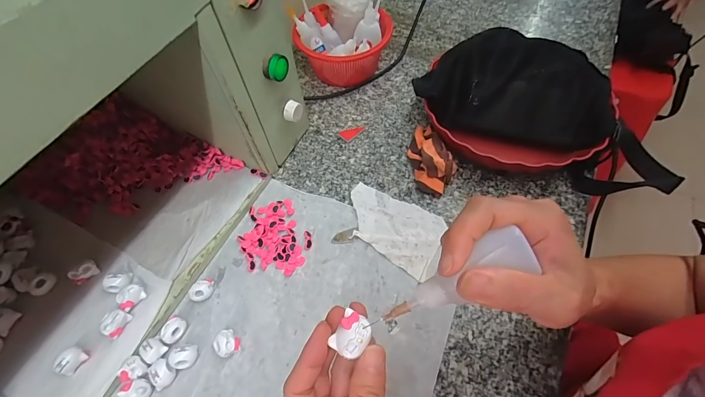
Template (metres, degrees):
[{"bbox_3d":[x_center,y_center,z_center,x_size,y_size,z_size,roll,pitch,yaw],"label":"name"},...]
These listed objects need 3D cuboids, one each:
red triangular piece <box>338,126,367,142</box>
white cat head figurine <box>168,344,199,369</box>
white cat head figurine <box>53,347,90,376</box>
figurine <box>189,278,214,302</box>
[{"bbox_3d":[-0.001,-0.101,0.498,0.021,0.005,0.039,39,68,22],"label":"red triangular piece"},{"bbox_3d":[-0.173,0.161,0.342,0.024,0.020,0.023,-1,59,2],"label":"white cat head figurine"},{"bbox_3d":[-0.274,0.159,0.326,0.016,0.018,0.024,12,60,10],"label":"white cat head figurine"},{"bbox_3d":[-0.167,0.103,0.374,0.026,0.017,0.020,-39,65,-19],"label":"figurine"}]

